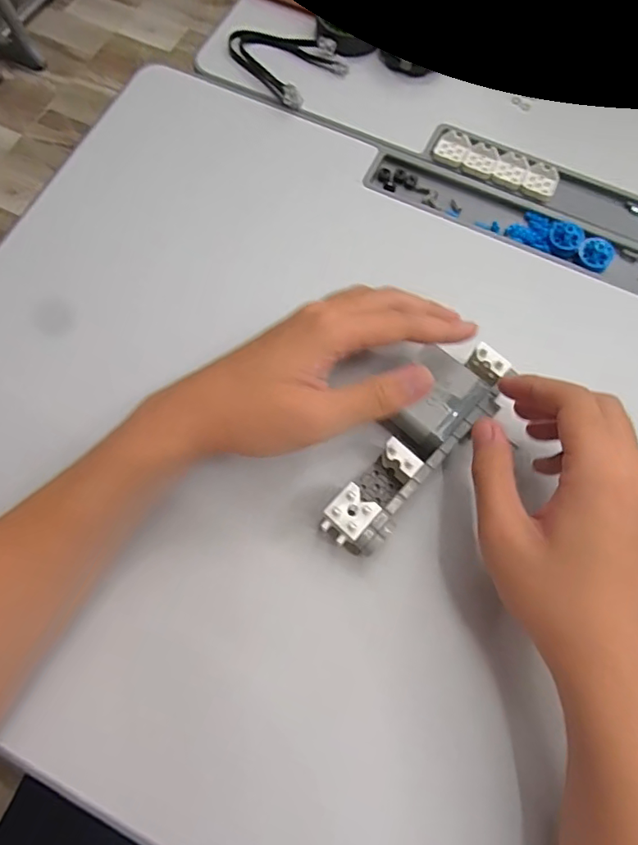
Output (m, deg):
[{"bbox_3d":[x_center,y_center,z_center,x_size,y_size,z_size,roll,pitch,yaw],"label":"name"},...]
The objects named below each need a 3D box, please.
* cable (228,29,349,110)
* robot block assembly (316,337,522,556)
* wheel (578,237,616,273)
[{"bbox_3d":[-0.024,-0.316,0.436,0.073,0.019,0.091,-38,76,-10],"label":"cable"},{"bbox_3d":[0.058,0.012,0.322,0.054,0.031,0.151,37,79,11],"label":"robot block assembly"},{"bbox_3d":[0.211,-0.128,0.387,0.026,0.016,0.023,39,77,11],"label":"wheel"}]

